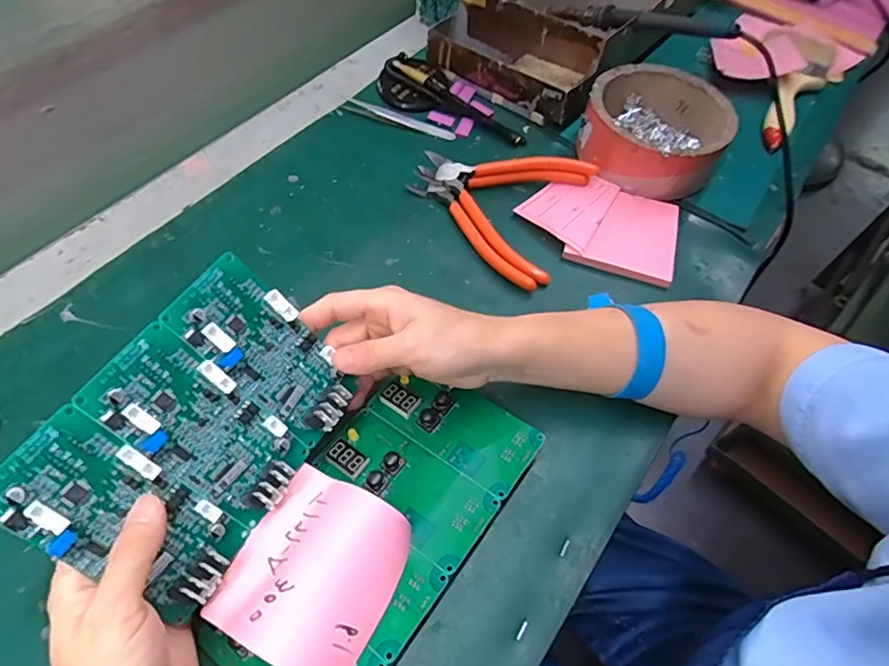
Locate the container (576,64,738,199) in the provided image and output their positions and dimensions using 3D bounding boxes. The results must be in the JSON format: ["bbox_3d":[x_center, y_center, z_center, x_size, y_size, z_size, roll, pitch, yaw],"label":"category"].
[{"bbox_3d":[0.187,-0.181,0.480,0.118,0.055,0.120,2,59,-3],"label":"container"}]

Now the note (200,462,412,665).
[{"bbox_3d":[-0.065,0.118,0.271,0.078,0.015,0.085,25,59,13],"label":"note"}]

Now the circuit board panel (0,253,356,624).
[{"bbox_3d":[-0.115,0.047,0.263,0.105,0.011,0.145,49,58,-25],"label":"circuit board panel"}]

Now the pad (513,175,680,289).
[{"bbox_3d":[0.131,-0.094,0.450,0.126,0.013,0.090,17,59,6],"label":"pad"}]

